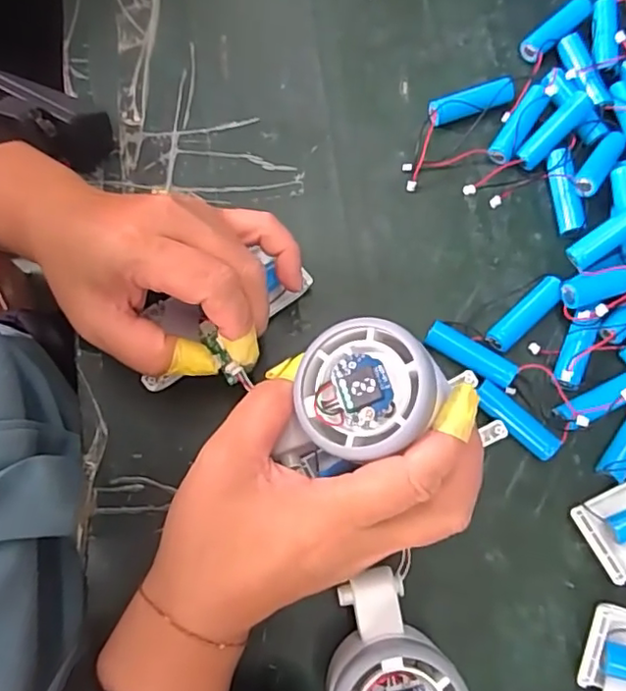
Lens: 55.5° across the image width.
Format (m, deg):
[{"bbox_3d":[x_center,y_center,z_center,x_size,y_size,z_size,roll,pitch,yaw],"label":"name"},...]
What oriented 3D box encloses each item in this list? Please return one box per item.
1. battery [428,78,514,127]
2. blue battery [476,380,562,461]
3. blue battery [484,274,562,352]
[{"bbox_3d":[0.094,-0.145,0.355,0.052,0.014,0.014,-19,77,-6],"label":"battery"},{"bbox_3d":[0.107,0.040,0.314,0.050,0.011,0.014,44,79,9],"label":"blue battery"},{"bbox_3d":[0.116,-0.017,0.326,0.049,0.013,0.014,-41,80,-10],"label":"blue battery"}]

